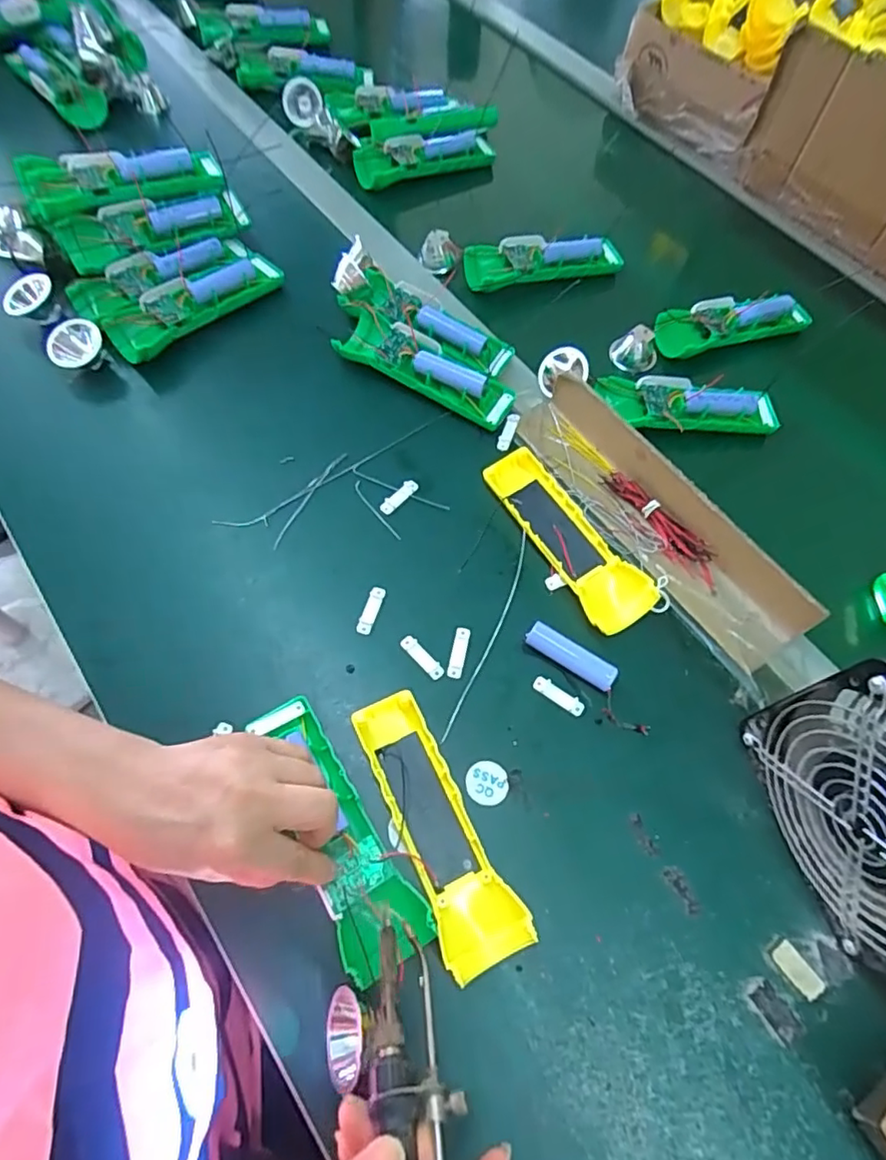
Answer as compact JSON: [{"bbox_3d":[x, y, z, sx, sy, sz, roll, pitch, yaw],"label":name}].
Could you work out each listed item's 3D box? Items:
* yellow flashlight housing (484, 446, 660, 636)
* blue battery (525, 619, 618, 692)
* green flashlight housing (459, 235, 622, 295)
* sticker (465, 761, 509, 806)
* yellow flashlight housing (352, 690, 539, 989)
[{"bbox_3d":[0.094,-0.035,0.463,0.049,0.028,0.162,-26,67,-16],"label":"yellow flashlight housing"},{"bbox_3d":[0.090,0.053,0.426,0.066,0.018,0.018,32,65,12],"label":"blue battery"},{"bbox_3d":[0.101,-0.326,0.615,0.165,0.025,0.049,-13,64,-10],"label":"green flashlight housing"},{"bbox_3d":[0.029,0.131,0.392,0.027,0.004,0.027,1,63,-3],"label":"sticker"},{"bbox_3d":[-0.006,0.149,0.370,0.046,0.024,0.162,-23,67,-14],"label":"yellow flashlight housing"}]

